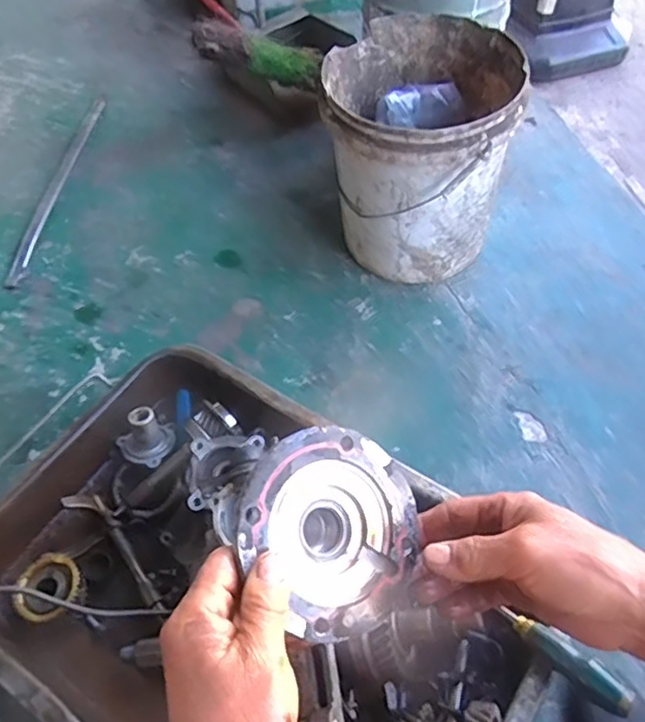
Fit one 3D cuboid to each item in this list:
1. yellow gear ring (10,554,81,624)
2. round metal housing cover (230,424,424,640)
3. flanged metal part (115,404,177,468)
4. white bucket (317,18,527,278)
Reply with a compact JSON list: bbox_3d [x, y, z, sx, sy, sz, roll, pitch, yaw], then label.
[{"bbox_3d":[-0.335,0.275,0.768,0.077,0.022,0.071,5,79,-25],"label":"yellow gear ring"},{"bbox_3d":[0.003,0.096,0.364,0.108,0.035,0.114,-31,95,-31],"label":"round metal housing cover"},{"bbox_3d":[-0.243,0.110,0.893,0.058,0.068,0.076,20,59,15],"label":"flanged metal part"},{"bbox_3d":[0.151,-0.323,1.032,0.272,0.326,0.288,-1,56,2],"label":"white bucket"}]

